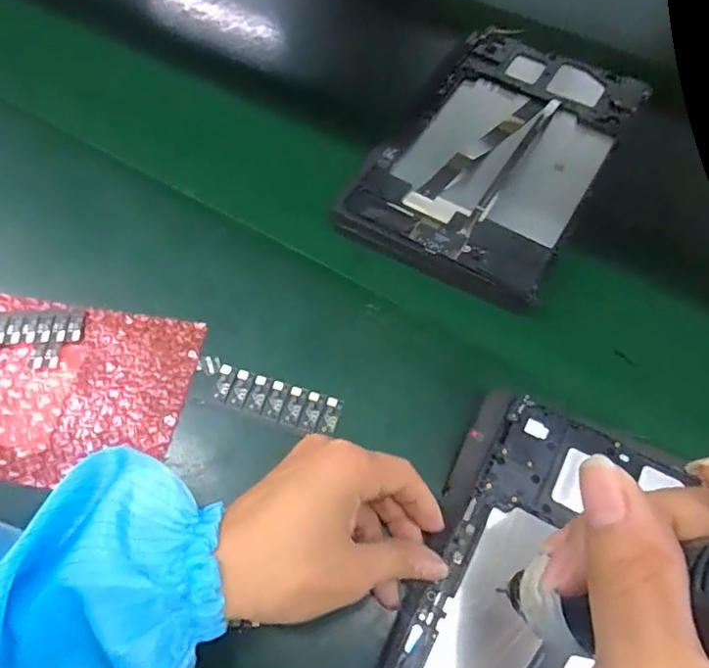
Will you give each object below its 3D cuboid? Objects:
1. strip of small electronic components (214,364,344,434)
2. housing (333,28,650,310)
[{"bbox_3d":[-0.048,0.041,0.348,0.079,0.007,0.025,16,63,8],"label":"strip of small electronic components"},{"bbox_3d":[0.110,-0.142,0.436,0.153,0.031,0.244,28,65,14],"label":"housing"}]

